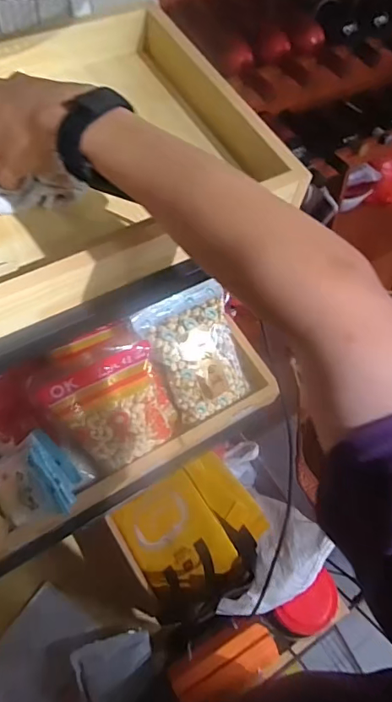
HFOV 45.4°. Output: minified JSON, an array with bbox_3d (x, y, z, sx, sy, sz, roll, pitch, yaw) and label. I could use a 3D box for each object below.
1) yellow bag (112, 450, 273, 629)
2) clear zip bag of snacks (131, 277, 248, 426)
[{"bbox_3d":[-0.008,0.335,0.854,0.254,0.100,0.246,-46,59,17],"label":"yellow bag"},{"bbox_3d":[0.005,0.004,0.711,0.133,0.191,0.026,-27,16,-14],"label":"clear zip bag of snacks"}]

